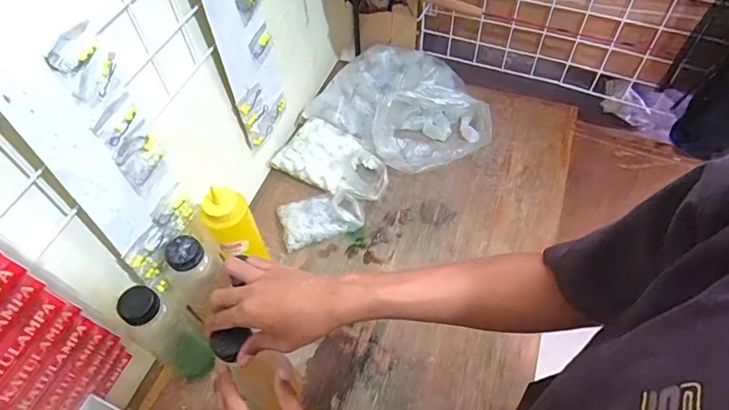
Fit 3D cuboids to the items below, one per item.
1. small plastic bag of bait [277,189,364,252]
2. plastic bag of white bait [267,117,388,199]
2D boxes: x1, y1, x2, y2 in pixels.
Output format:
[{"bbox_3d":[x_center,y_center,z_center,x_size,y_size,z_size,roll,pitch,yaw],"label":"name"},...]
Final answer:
[{"bbox_3d":[-0.072,0.015,0.757,0.129,0.027,0.081,-16,56,-8],"label":"small plastic bag of bait"},{"bbox_3d":[-0.052,-0.084,0.812,0.196,0.030,0.117,22,59,17],"label":"plastic bag of white bait"}]

